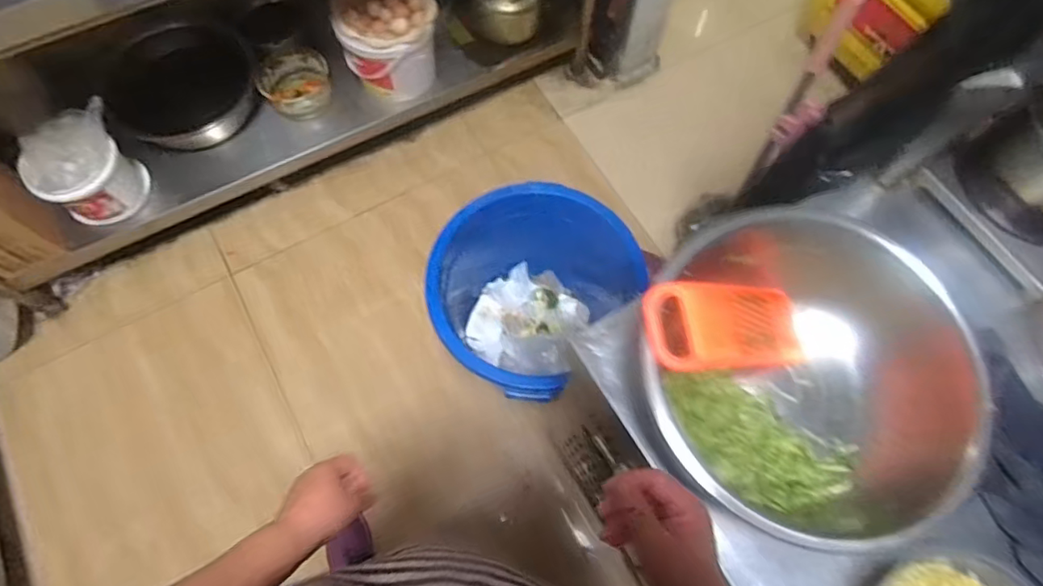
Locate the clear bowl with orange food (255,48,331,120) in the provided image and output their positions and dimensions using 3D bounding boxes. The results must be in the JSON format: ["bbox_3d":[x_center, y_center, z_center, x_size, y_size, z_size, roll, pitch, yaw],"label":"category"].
[{"bbox_3d":[-0.625,-0.576,1.552,0.186,0.105,0.220,-16,69,-7],"label":"clear bowl with orange food"}]

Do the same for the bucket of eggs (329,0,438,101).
[{"bbox_3d":[-0.353,-0.678,1.522,0.255,0.285,0.281,-21,70,-9],"label":"bucket of eggs"}]

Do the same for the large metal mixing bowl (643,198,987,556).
[{"bbox_3d":[0.280,0.092,0.587,0.313,0.138,0.290,0,68,-1],"label":"large metal mixing bowl"}]

